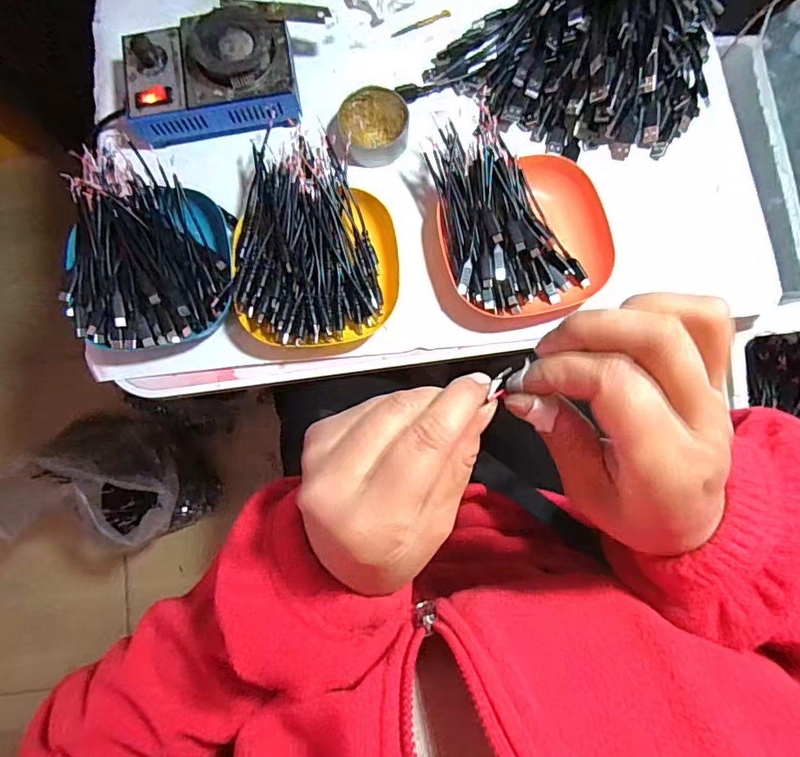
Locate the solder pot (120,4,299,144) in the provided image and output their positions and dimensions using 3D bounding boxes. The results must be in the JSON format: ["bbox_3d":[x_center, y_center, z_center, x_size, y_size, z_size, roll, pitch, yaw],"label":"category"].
[{"bbox_3d":[-0.171,-0.272,0.450,0.150,0.052,0.112,-9,81,1],"label":"solder pot"}]

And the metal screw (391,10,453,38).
[{"bbox_3d":[0.021,-0.352,0.492,0.061,0.006,0.007,-20,81,-1],"label":"metal screw"}]

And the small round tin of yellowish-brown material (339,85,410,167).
[{"bbox_3d":[-0.023,-0.231,0.457,0.061,0.025,0.064,0,81,2],"label":"small round tin of yellowish-brown material"}]

